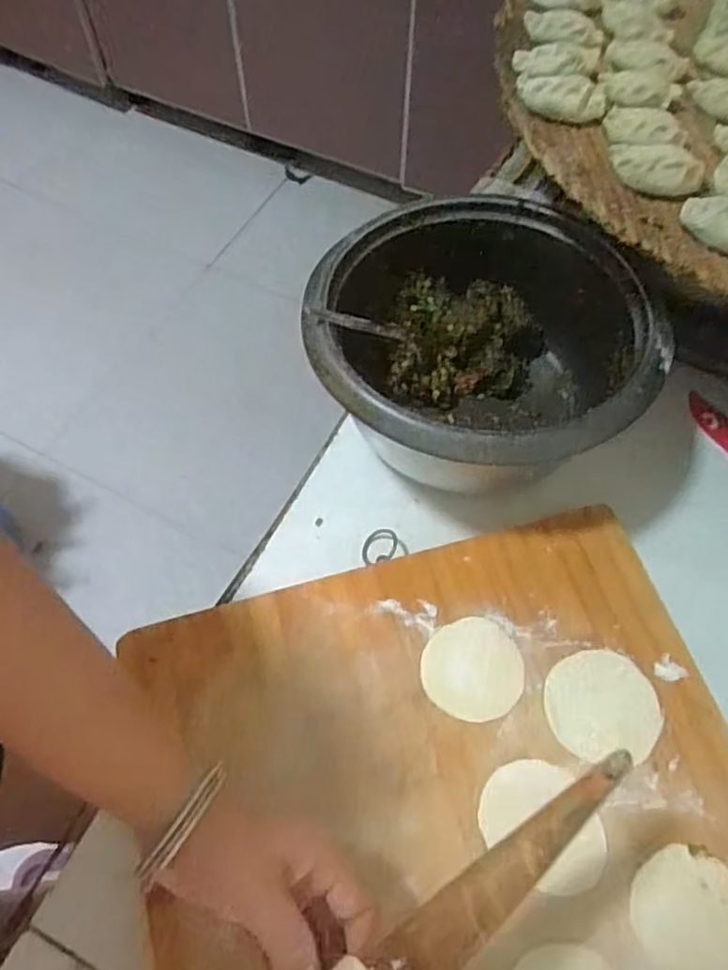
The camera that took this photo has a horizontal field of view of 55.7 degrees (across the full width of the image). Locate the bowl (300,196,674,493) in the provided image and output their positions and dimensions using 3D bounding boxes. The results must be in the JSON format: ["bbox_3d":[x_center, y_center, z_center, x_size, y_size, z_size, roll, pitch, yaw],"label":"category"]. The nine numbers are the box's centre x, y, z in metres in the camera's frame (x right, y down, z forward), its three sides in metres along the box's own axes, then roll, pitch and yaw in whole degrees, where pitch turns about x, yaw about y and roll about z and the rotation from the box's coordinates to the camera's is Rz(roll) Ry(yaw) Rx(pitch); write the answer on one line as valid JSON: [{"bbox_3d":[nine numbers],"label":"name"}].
[{"bbox_3d":[0.084,-0.094,0.538,0.242,0.130,0.239,-1,62,1],"label":"bowl"}]

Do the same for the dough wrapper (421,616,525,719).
[{"bbox_3d":[0.073,0.121,0.453,0.067,0.004,0.063,-1,62,1],"label":"dough wrapper"}]

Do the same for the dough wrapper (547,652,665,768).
[{"bbox_3d":[0.154,0.141,0.443,0.073,0.006,0.068,-2,62,0],"label":"dough wrapper"}]

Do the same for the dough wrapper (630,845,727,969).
[{"bbox_3d":[0.190,0.247,0.388,0.072,0.004,0.066,-1,62,1],"label":"dough wrapper"}]

